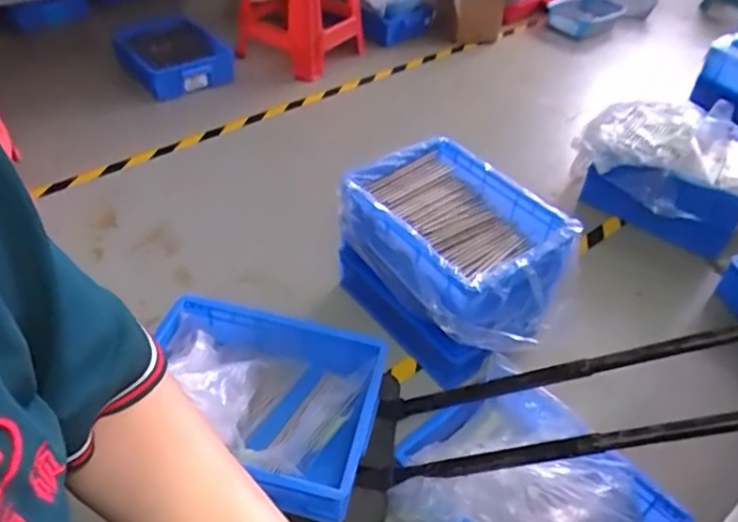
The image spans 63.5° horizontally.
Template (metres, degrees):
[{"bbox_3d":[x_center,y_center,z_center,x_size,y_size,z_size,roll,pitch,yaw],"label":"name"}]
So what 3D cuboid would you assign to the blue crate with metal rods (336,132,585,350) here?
[{"bbox_3d":[0.182,-0.043,1.226,0.319,0.151,0.465,-32,53,-31],"label":"blue crate with metal rods"}]

